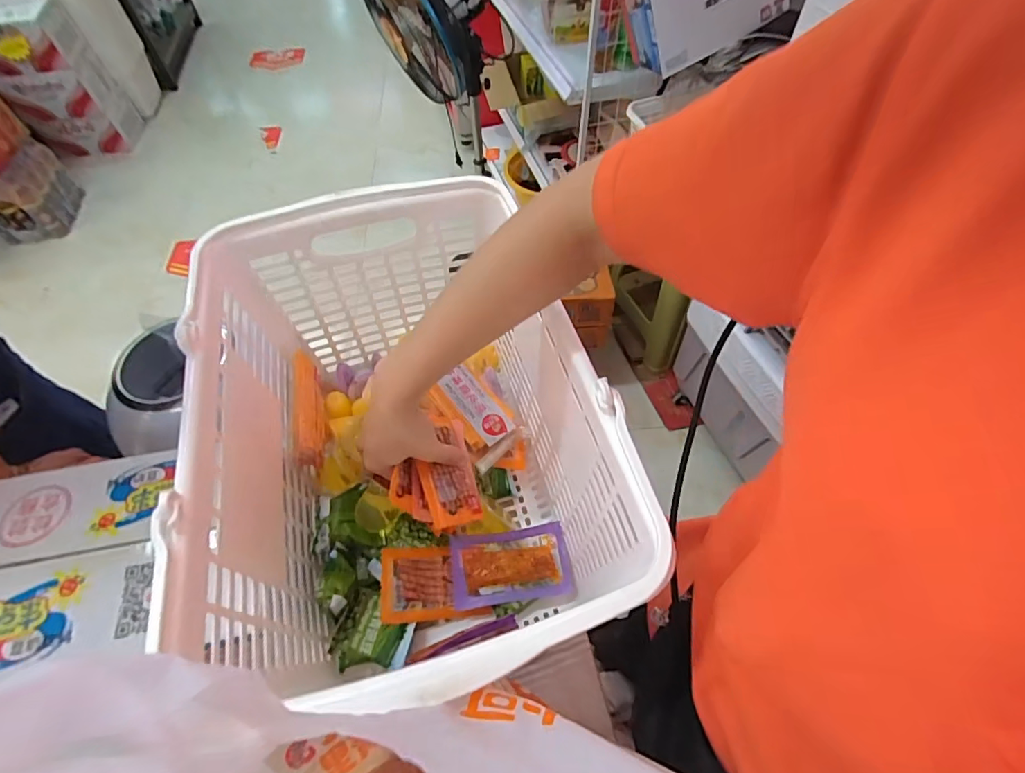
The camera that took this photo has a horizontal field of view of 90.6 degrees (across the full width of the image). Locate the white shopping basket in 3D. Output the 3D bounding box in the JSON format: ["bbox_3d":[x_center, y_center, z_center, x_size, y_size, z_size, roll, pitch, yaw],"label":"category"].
[{"bbox_3d":[-0.096,0.038,0.481,0.300,0.232,0.439,-15,60,-7],"label":"white shopping basket"}]

